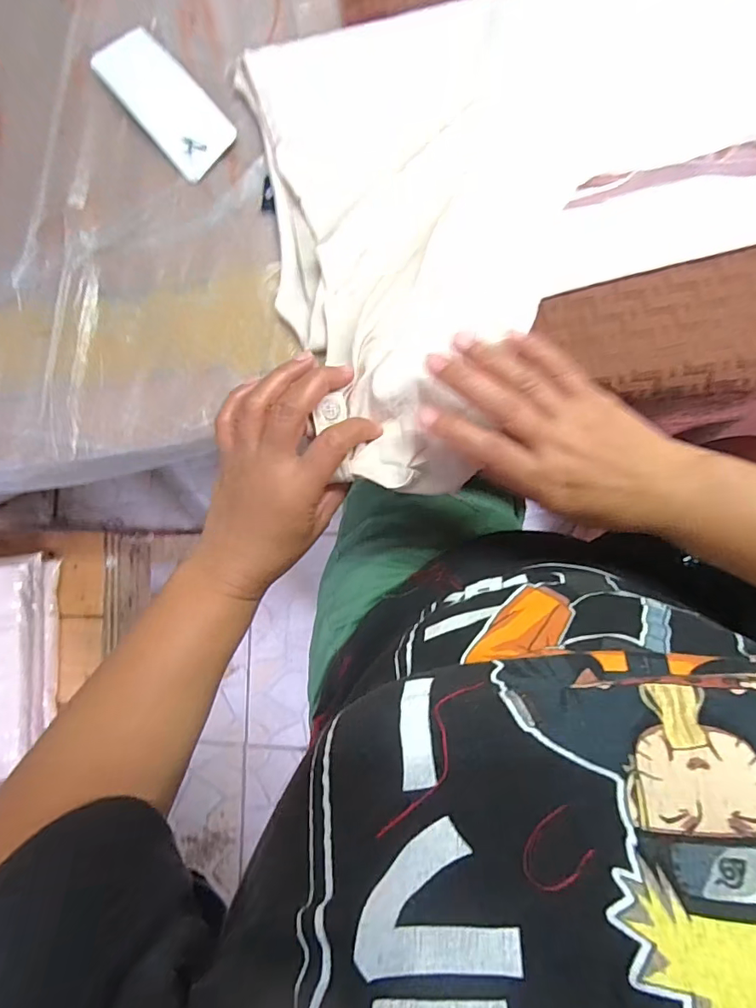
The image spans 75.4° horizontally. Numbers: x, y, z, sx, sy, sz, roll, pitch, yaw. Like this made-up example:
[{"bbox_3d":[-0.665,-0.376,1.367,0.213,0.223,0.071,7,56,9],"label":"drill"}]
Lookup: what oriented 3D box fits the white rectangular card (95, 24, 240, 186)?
[{"bbox_3d":[-0.151,-0.284,0.344,0.048,0.007,0.118,-40,84,2],"label":"white rectangular card"}]

